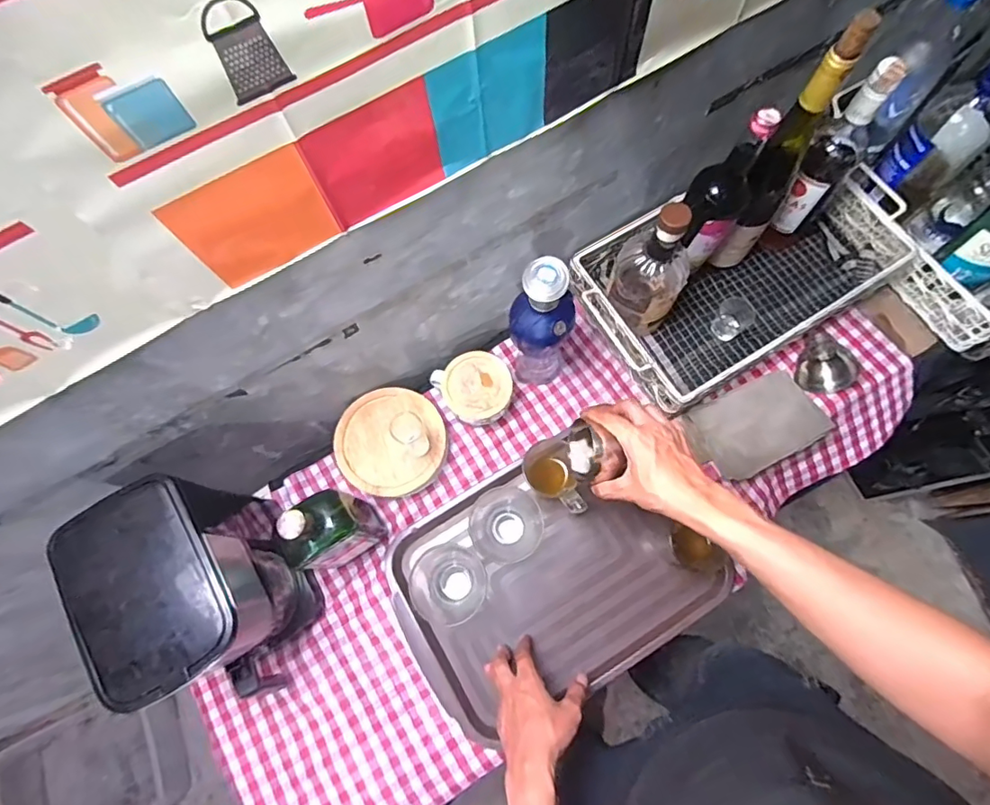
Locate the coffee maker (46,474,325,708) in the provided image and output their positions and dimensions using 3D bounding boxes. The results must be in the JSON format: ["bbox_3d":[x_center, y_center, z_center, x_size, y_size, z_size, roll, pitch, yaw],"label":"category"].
[{"bbox_3d":[-0.324,0.225,0.604,0.137,0.257,0.231,-30,73,-7],"label":"coffee maker"}]

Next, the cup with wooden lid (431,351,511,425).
[{"bbox_3d":[-0.026,-0.017,0.761,0.098,0.077,0.096,-1,72,2],"label":"cup with wooden lid"}]

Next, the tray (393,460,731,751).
[{"bbox_3d":[0.073,0.230,0.698,0.402,0.034,0.294,-30,74,-7],"label":"tray"}]

